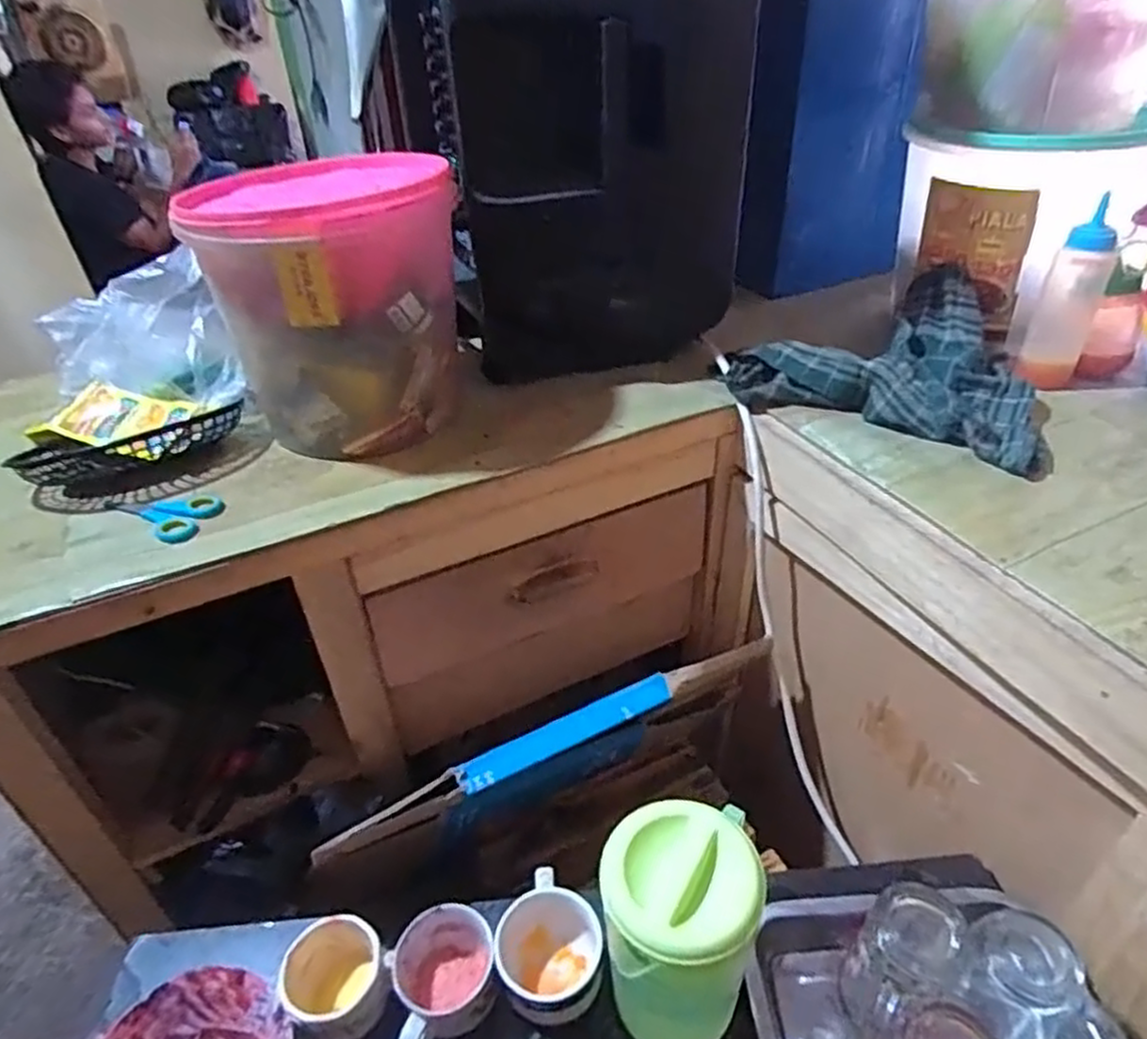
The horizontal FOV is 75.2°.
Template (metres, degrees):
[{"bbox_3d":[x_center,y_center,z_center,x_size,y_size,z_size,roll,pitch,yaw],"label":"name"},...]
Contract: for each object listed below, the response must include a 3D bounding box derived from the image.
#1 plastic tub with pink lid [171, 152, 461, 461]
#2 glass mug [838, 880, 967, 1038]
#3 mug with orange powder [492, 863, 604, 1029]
[{"bbox_3d":[-0.225,-0.208,0.740,0.216,0.235,0.199,-3,38,2],"label":"plastic tub with pink lid"},{"bbox_3d":[0.246,0.347,0.572,0.075,0.148,0.071,-3,38,2],"label":"glass mug"},{"bbox_3d":[-0.019,0.365,0.632,0.084,0.064,0.106,-2,38,4],"label":"mug with orange powder"}]

